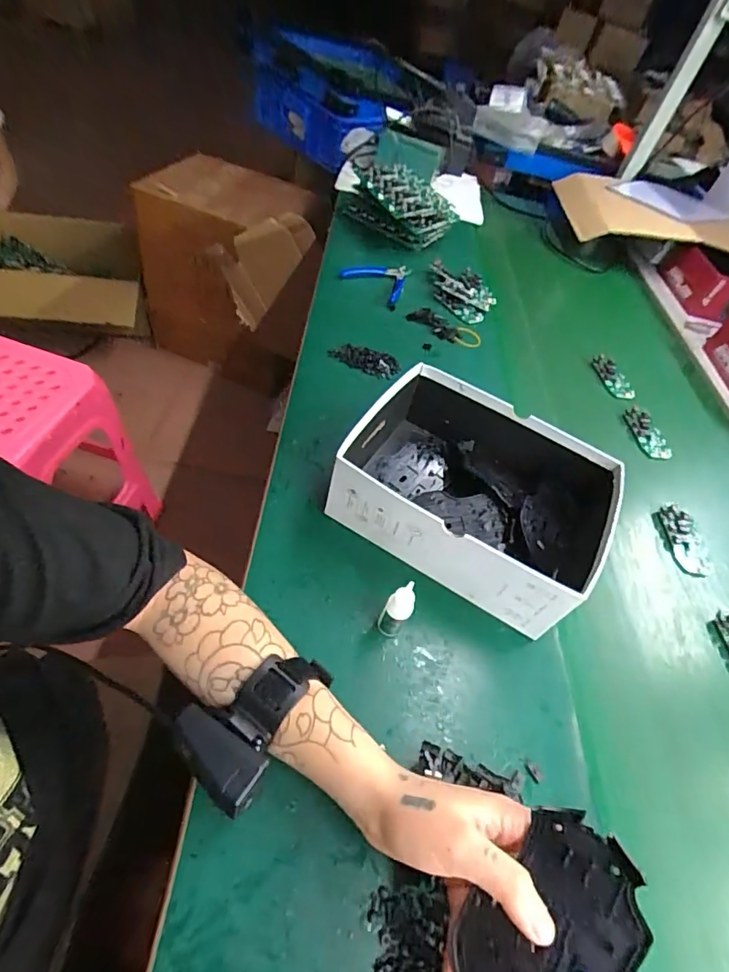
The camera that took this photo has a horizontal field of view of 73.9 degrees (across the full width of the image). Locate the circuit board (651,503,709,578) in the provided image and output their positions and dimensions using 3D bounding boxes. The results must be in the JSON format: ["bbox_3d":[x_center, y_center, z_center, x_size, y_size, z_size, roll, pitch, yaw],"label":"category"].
[{"bbox_3d":[0.383,0.063,0.577,0.049,0.014,0.090,12,49,-7],"label":"circuit board"}]

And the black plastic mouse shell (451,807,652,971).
[{"bbox_3d":[0.093,0.232,0.247,0.068,0.008,0.114,35,77,35],"label":"black plastic mouse shell"}]

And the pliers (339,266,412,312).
[{"bbox_3d":[0.016,-0.349,0.816,0.105,0.019,0.135,19,49,0],"label":"pliers"}]

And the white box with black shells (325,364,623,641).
[{"bbox_3d":[0.113,-0.002,0.490,0.241,0.086,0.191,31,49,10],"label":"white box with black shells"}]

